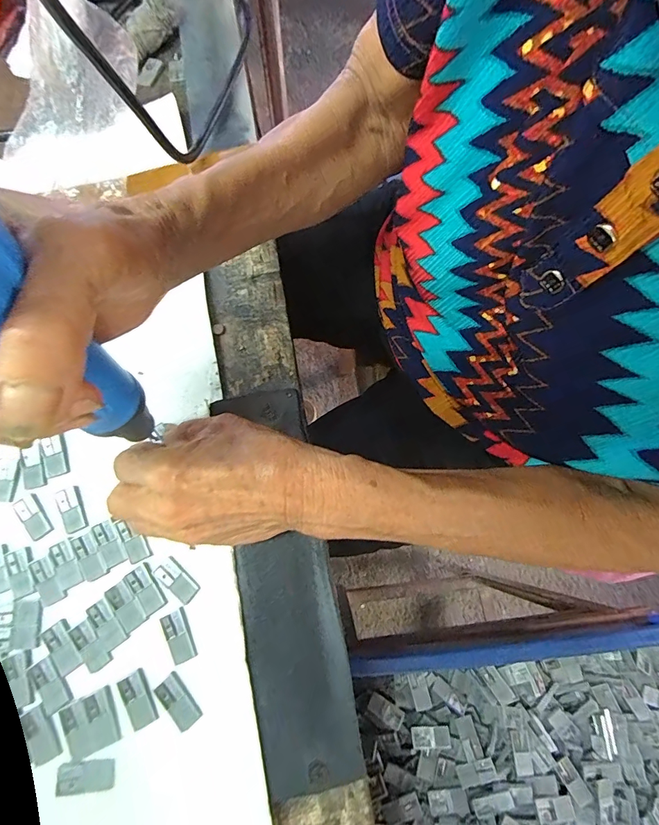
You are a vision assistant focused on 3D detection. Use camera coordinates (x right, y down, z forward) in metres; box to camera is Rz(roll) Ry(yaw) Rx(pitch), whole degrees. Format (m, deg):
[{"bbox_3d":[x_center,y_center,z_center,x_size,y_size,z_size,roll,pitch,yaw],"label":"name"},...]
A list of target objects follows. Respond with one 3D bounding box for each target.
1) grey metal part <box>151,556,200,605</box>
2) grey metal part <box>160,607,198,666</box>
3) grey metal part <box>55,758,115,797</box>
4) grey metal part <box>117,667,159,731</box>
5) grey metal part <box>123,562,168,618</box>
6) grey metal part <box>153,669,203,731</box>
[{"bbox_3d":[-0.090,0.098,0.235,0.028,0.004,0.013,38,77,11],"label":"grey metal part"},{"bbox_3d":[-0.086,0.126,0.226,0.015,0.004,0.027,-27,75,-7],"label":"grey metal part"},{"bbox_3d":[-0.127,0.190,0.209,0.029,0.004,0.014,-5,73,-1],"label":"grey metal part"},{"bbox_3d":[-0.105,0.156,0.218,0.014,0.004,0.027,-29,75,-8],"label":"grey metal part"},{"bbox_3d":[-0.107,0.103,0.234,0.015,0.004,0.027,-37,76,-10],"label":"grey metal part"},{"bbox_3d":[-0.082,0.156,0.217,0.027,0.004,0.014,43,78,12],"label":"grey metal part"}]

